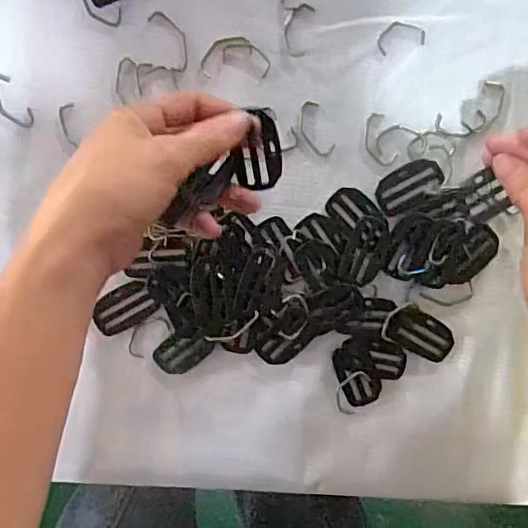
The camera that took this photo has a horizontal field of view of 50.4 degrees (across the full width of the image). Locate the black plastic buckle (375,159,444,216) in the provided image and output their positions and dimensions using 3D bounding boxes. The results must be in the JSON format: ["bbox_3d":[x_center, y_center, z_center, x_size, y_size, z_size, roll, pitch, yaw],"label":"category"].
[{"bbox_3d":[0.097,-0.052,0.372,0.046,0.004,0.027,-28,97,3],"label":"black plastic buckle"}]

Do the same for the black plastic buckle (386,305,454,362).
[{"bbox_3d":[0.109,0.048,0.388,0.048,0.004,0.030,31,96,-4],"label":"black plastic buckle"}]

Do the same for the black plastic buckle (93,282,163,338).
[{"bbox_3d":[-0.095,0.030,0.384,0.045,0.005,0.027,-30,96,3],"label":"black plastic buckle"}]

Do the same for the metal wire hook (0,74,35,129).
[{"bbox_3d":[-0.165,-0.104,0.363,0.018,0.004,0.039,-35,96,4],"label":"metal wire hook"}]

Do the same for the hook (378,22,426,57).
[{"bbox_3d":[0.088,-0.147,0.360,0.031,0.004,0.018,-16,97,2],"label":"hook"}]

